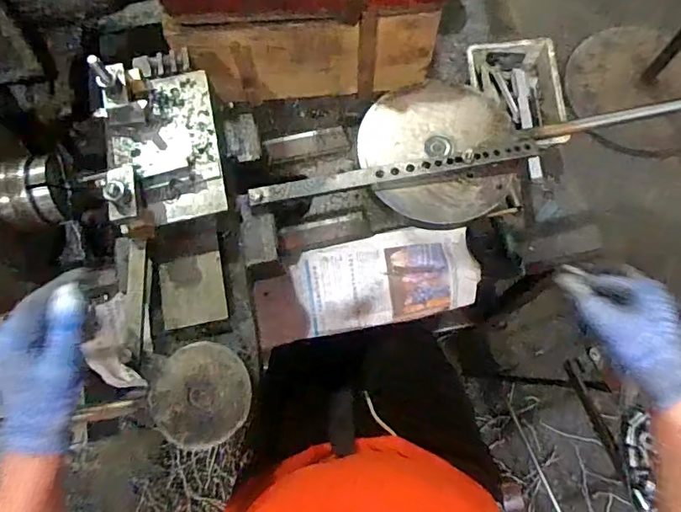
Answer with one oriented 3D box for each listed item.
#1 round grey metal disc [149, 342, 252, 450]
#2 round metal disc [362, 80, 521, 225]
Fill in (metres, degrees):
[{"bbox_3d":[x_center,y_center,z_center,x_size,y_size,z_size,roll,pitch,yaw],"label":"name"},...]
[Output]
[{"bbox_3d":[-0.137,0.135,0.487,0.097,0.012,0.094,-1,72,2],"label":"round grey metal disc"},{"bbox_3d":[0.115,-0.124,0.593,0.182,0.018,0.176,-1,72,2],"label":"round metal disc"}]

